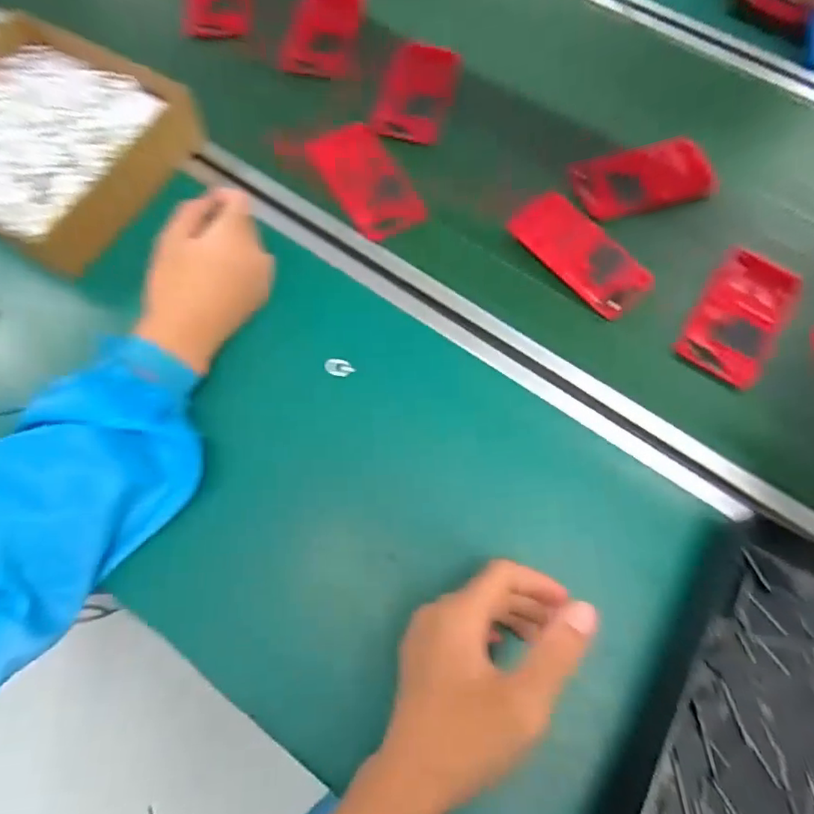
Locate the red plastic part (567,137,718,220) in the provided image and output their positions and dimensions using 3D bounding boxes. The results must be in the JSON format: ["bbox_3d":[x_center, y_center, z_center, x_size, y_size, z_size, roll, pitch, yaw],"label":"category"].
[{"bbox_3d":[0.217,-0.212,0.513,0.121,0.023,0.062,-13,69,-7],"label":"red plastic part"}]

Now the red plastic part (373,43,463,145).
[{"bbox_3d":[0.012,-0.312,0.549,0.064,0.014,0.116,15,68,4],"label":"red plastic part"}]

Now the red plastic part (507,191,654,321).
[{"bbox_3d":[0.148,-0.134,0.482,0.054,0.010,0.126,-42,76,0],"label":"red plastic part"}]

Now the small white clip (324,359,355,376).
[{"bbox_3d":[-0.054,-0.032,0.448,0.023,0.006,0.013,-2,68,-3],"label":"small white clip"}]

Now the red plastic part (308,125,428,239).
[{"bbox_3d":[-0.039,-0.211,0.513,0.066,0.010,0.132,-27,71,-12],"label":"red plastic part"}]

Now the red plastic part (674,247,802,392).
[{"bbox_3d":[0.280,-0.079,0.463,0.067,0.013,0.118,31,70,10],"label":"red plastic part"}]

